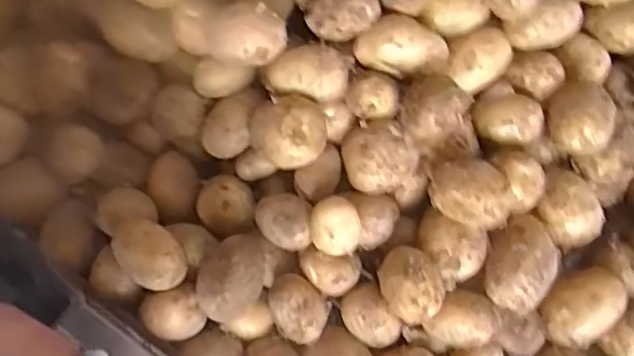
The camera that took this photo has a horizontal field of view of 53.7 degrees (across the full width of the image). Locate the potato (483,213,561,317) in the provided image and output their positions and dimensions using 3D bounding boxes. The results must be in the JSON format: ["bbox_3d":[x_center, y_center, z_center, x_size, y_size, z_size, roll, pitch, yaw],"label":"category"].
[{"bbox_3d":[0.161,0.070,0.504,0.050,0.052,0.072,11,67,3],"label":"potato"}]

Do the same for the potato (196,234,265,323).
[{"bbox_3d":[-0.064,0.079,0.486,0.042,0.049,0.066,27,68,10],"label":"potato"}]

